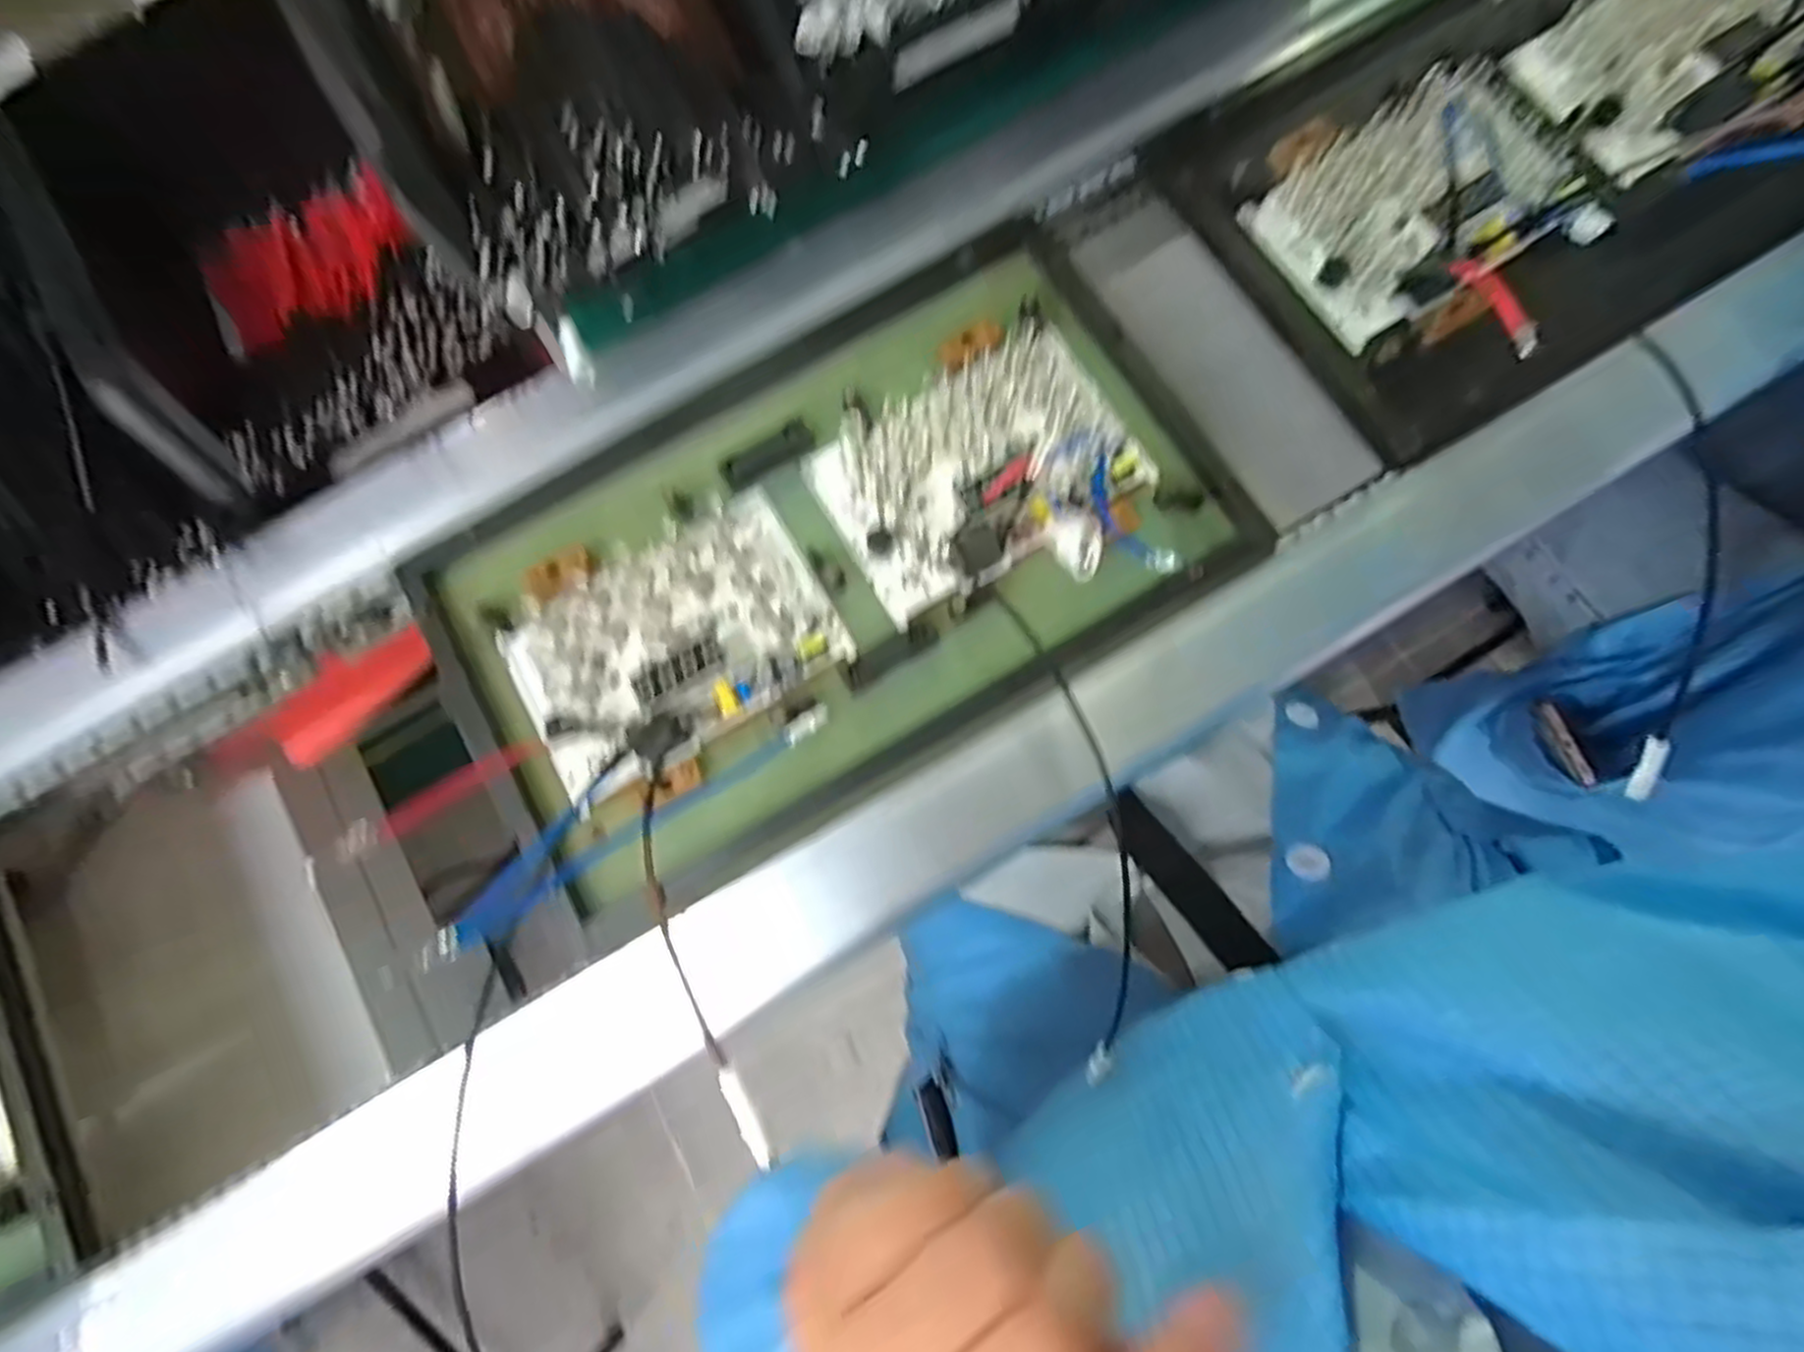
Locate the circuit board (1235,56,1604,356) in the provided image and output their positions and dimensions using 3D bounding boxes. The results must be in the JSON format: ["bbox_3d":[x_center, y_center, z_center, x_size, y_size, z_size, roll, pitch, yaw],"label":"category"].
[{"bbox_3d":[0.259,-0.235,0.360,0.152,0.024,0.094,-30,75,-7],"label":"circuit board"}]

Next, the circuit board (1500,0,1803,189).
[{"bbox_3d":[0.396,-0.322,0.383,0.144,0.028,0.107,-36,76,-9],"label":"circuit board"}]

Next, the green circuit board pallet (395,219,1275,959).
[{"bbox_3d":[-0.035,-0.061,0.337,0.336,0.022,0.204,-29,75,-7],"label":"green circuit board pallet"}]

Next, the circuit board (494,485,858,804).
[{"bbox_3d":[-0.101,-0.015,0.333,0.137,0.023,0.091,-31,76,-7],"label":"circuit board"}]

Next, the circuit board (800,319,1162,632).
[{"bbox_3d":[0.037,-0.095,0.343,0.138,0.020,0.091,-27,75,-7],"label":"circuit board"}]

